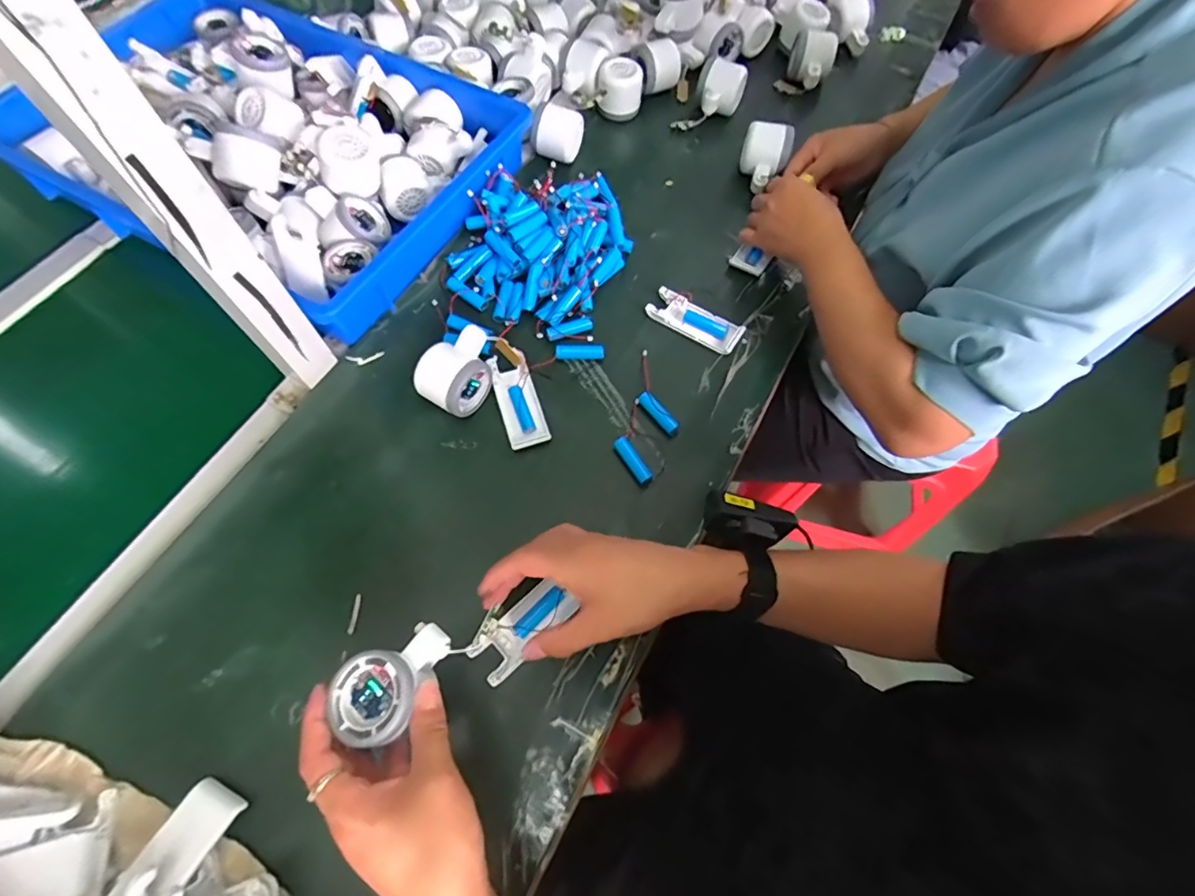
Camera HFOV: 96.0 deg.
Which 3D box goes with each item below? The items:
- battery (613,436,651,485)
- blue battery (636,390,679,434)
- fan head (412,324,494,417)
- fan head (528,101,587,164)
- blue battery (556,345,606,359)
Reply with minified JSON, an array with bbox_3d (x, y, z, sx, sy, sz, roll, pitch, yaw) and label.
[{"bbox_3d":[0.033,0.012,0.512,0.016,0.016,0.051,-29,70,-14],"label":"battery"},{"bbox_3d":[0.060,-0.035,0.536,0.013,0.015,0.052,-35,71,-16],"label":"blue battery"},{"bbox_3d":[-0.137,-0.076,0.522,0.062,0.053,0.075,29,68,11],"label":"fan head"},{"bbox_3d":[-0.049,-0.396,0.677,0.057,0.050,0.055,17,66,6],"label":"fan head"},{"bbox_3d":[-0.018,-0.101,0.567,0.051,0.013,0.011,2,65,-1],"label":"blue battery"}]

